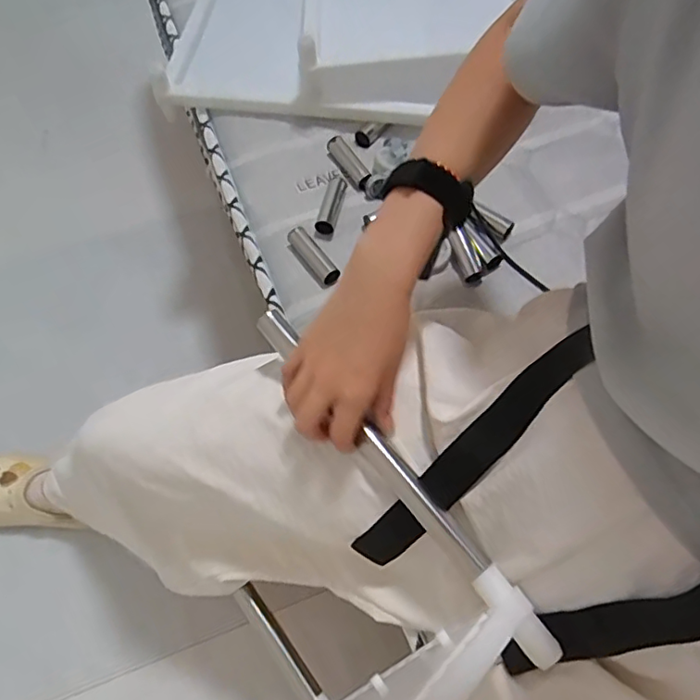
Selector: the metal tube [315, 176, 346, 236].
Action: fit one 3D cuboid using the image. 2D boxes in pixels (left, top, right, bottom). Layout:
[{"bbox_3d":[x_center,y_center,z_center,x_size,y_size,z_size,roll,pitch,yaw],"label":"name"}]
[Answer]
[{"bbox_3d":[-0.023,-0.172,0.670,0.022,0.020,0.082,10,61,6],"label":"metal tube"}]

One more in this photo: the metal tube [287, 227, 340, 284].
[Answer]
[{"bbox_3d":[-0.039,-0.106,0.637,0.022,0.018,0.079,-32,65,-17],"label":"metal tube"}]

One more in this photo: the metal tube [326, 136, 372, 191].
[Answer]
[{"bbox_3d":[0.001,-0.232,0.703,0.022,0.026,0.085,-27,64,-15],"label":"metal tube"}]

